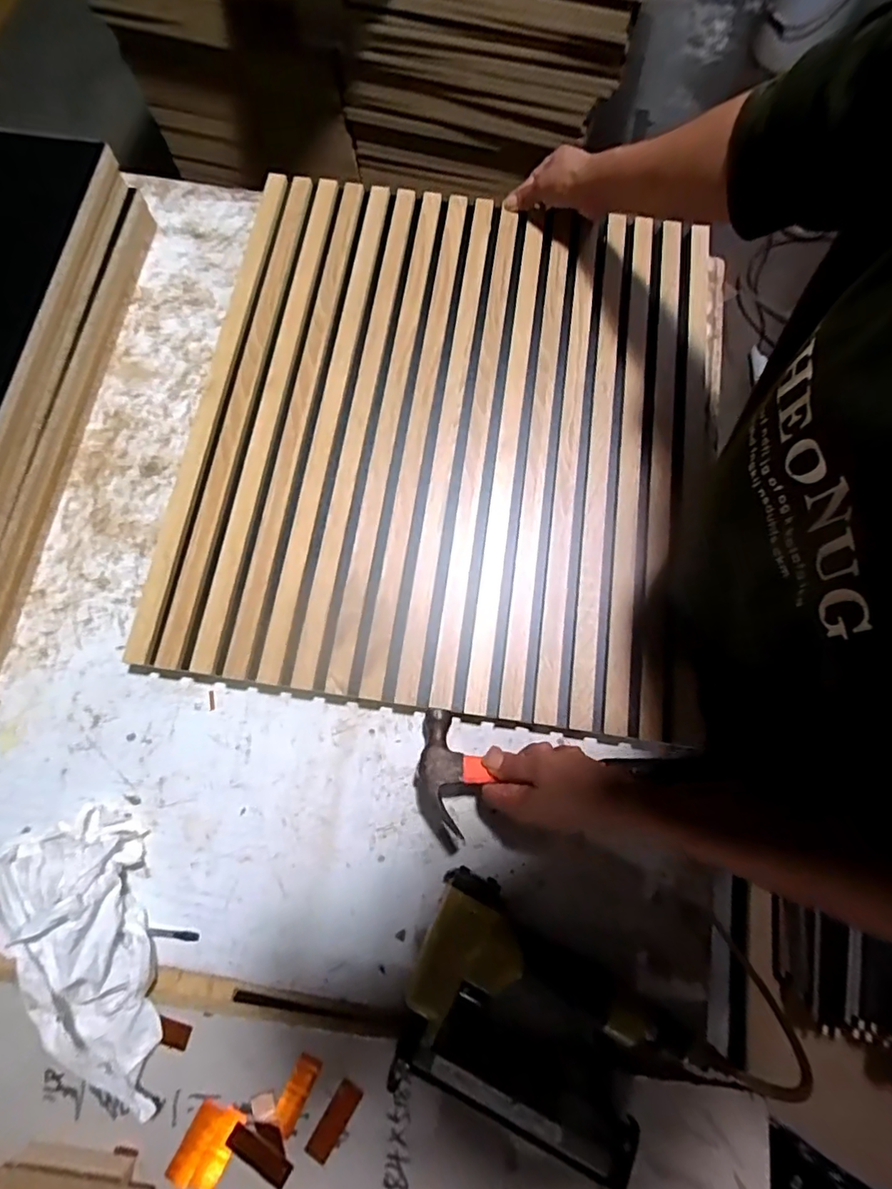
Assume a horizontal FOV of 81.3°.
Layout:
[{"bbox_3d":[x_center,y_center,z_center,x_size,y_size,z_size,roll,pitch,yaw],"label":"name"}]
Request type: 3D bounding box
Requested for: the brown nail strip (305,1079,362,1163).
[{"bbox_3d":[-0.085,0.397,0.390,0.019,0.004,0.052,32,77,8],"label":"brown nail strip"}]

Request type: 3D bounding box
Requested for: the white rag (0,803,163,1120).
[{"bbox_3d":[-0.279,0.279,0.396,0.089,0.060,0.217,-21,76,-6],"label":"white rag"}]

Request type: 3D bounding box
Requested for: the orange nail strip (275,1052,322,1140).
[{"bbox_3d":[-0.115,0.381,0.394,0.018,0.004,0.052,25,76,6],"label":"orange nail strip"}]

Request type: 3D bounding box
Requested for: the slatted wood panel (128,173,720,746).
[{"bbox_3d":[0.010,-0.173,0.536,0.513,0.023,0.568,8,75,2],"label":"slatted wood panel"}]

